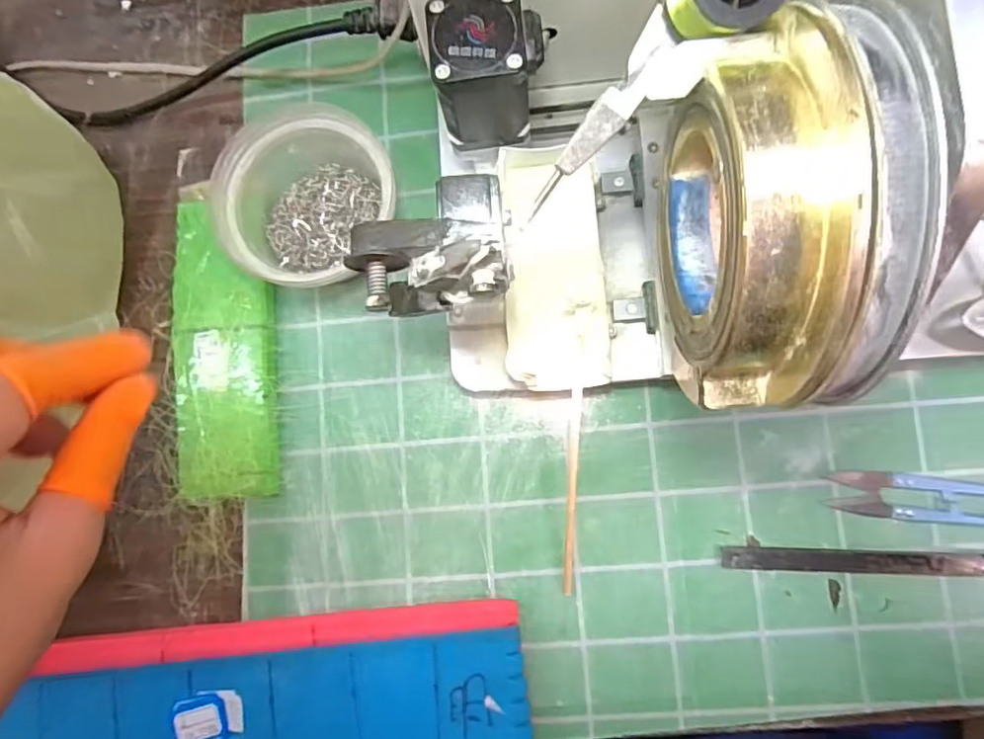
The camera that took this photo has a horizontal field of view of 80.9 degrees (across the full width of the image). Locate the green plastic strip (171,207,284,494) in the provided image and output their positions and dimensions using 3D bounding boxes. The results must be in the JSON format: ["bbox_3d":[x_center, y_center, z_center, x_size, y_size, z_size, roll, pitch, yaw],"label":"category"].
[{"bbox_3d":[-0.161,-0.015,0.352,0.060,0.015,0.180,-5,83,5],"label":"green plastic strip"}]

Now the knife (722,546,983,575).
[{"bbox_3d":[0.225,0.102,0.305,0.196,0.007,0.012,0,83,6],"label":"knife"}]

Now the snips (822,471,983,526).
[{"bbox_3d":[0.235,0.069,0.307,0.100,0.009,0.024,4,83,6],"label":"snips"}]

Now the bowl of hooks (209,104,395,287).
[{"bbox_3d":[-0.103,-0.099,0.338,0.095,0.054,0.096,-1,83,6],"label":"bowl of hooks"}]

